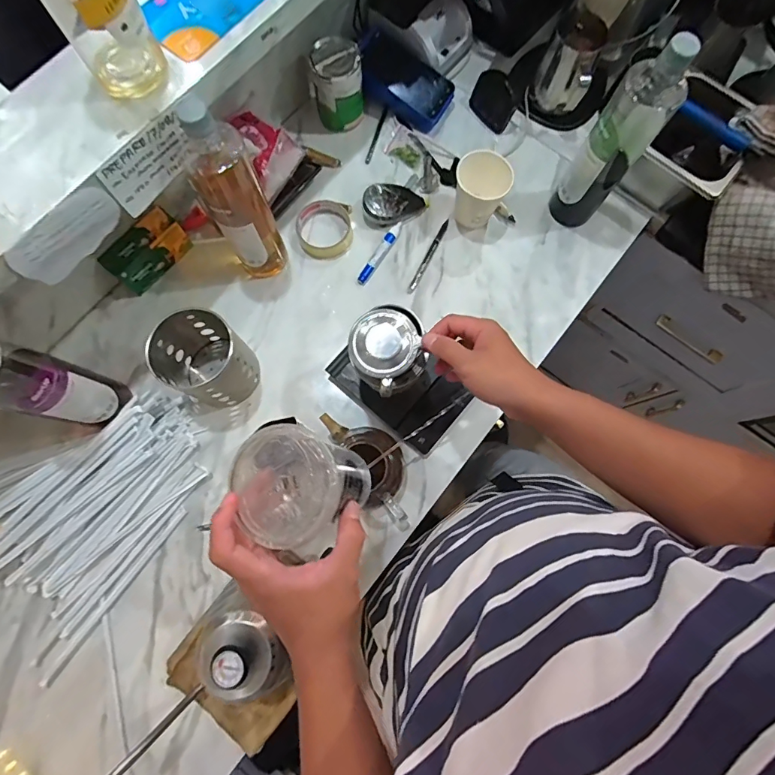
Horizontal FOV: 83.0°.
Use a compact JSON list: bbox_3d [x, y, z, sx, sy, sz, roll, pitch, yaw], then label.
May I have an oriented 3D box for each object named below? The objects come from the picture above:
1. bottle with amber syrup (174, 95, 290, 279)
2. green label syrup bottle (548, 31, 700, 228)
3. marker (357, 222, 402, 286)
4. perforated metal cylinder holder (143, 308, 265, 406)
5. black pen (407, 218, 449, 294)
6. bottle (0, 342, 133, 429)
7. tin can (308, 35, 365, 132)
[{"bbox_3d":[-0.187,-0.229,0.547,0.070,0.267,0.065,0,77,-1],"label":"bottle with amber syrup"},{"bbox_3d":[0.296,-0.315,0.567,0.073,0.267,0.067,-43,82,-9],"label":"green label syrup bottle"},{"bbox_3d":[-0.011,-0.207,0.673,0.016,0.012,0.114,31,79,6],"label":"marker"},{"bbox_3d":[-0.237,-0.036,0.577,0.097,0.118,0.105,0,77,1],"label":"perforated metal cylinder holder"},{"bbox_3d":[0.064,-0.204,0.679,0.012,0.009,0.135,27,78,5],"label":"black pen"},{"bbox_3d":[-0.393,-0.005,0.491,0.064,0.261,0.068,0,77,-1],"label":"bottle"},{"bbox_3d":[-0.078,-0.464,0.678,0.080,0.106,0.065,-8,78,-3],"label":"tin can"}]

